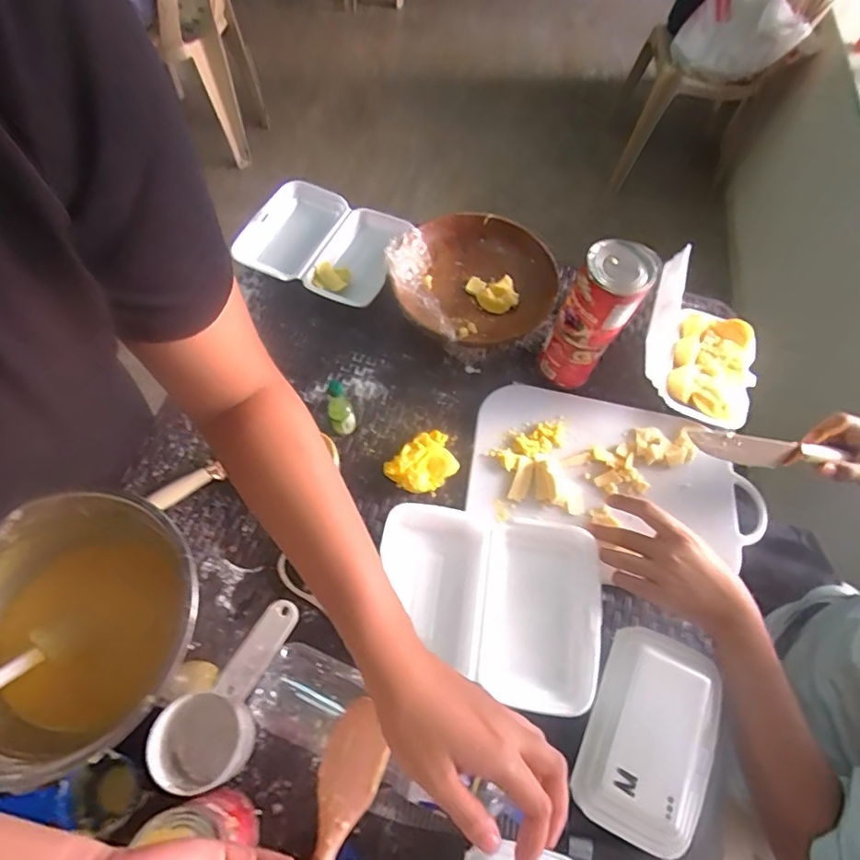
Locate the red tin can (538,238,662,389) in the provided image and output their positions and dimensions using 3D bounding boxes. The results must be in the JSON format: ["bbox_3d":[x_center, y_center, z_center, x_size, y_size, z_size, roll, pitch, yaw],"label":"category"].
[{"bbox_3d":[0.198,-0.135,0.644,0.079,0.207,0.084,1,64,-3],"label":"red tin can"}]

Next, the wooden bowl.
[{"bbox_3d":[0.067,-0.208,0.754,0.209,0.080,0.217,1,64,-3],"label":"wooden bowl"}]

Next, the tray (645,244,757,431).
[{"bbox_3d":[0.362,-0.111,0.693,0.171,0.132,0.160,25,65,9],"label":"tray"}]

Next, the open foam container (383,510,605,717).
[{"bbox_3d":[0.059,0.182,0.555,0.237,0.042,0.189,10,64,2],"label":"open foam container"}]

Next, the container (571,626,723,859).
[{"bbox_3d":[0.217,0.295,0.505,0.117,0.052,0.186,24,65,9],"label":"container"}]

